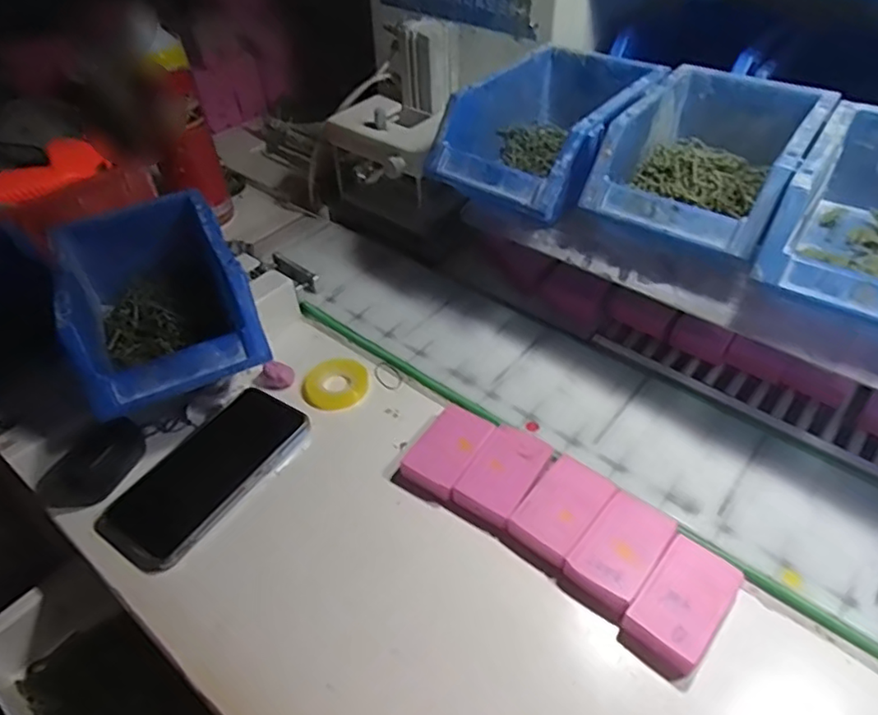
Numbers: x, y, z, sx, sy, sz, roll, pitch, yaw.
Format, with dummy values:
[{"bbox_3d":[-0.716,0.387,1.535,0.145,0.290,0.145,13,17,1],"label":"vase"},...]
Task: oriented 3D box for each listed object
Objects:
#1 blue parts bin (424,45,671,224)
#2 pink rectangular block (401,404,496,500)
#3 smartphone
[{"bbox_3d":[0.091,-0.189,0.515,0.126,0.072,0.178,29,52,28],"label":"blue parts bin"},{"bbox_3d":[0.007,0.069,0.455,0.044,0.016,0.069,24,50,25],"label":"pink rectangular block"},{"bbox_3d":[-0.171,0.082,0.457,0.074,0.013,0.153,25,51,26],"label":"smartphone"}]

